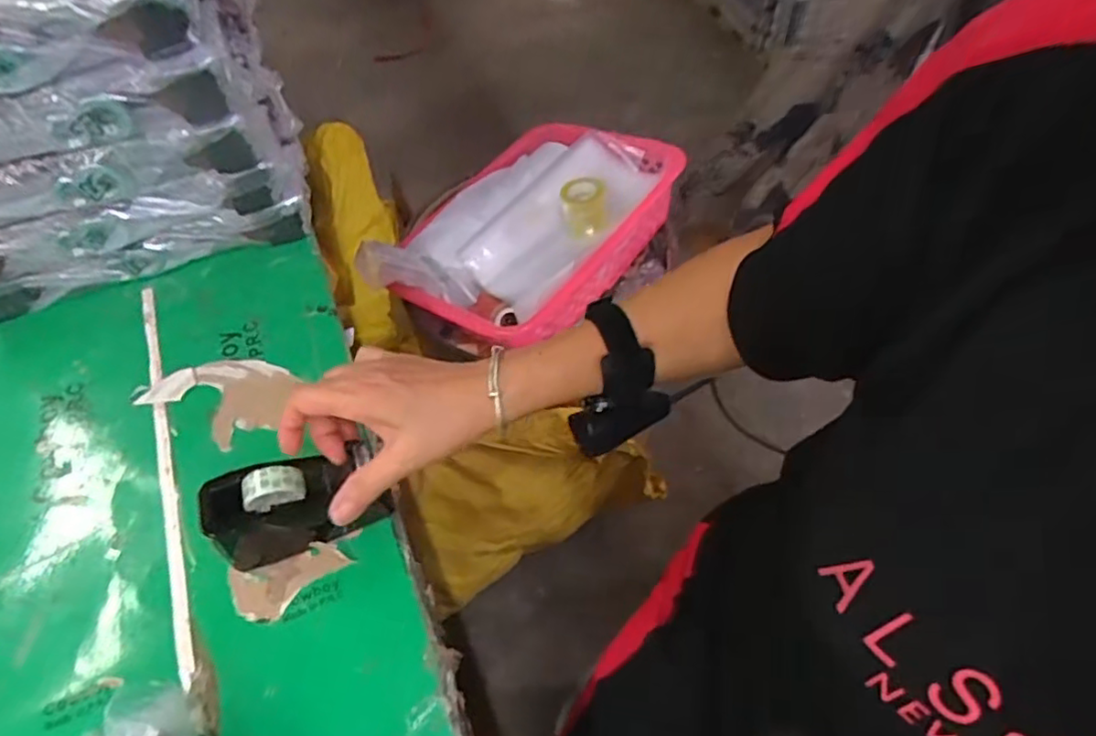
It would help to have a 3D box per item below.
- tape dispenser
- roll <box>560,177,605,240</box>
[{"bbox_3d":[-0.175,0.092,0.444,0.111,0.071,0.043,-19,58,-11],"label":"tape dispenser"},{"bbox_3d":[0.043,-0.189,0.772,0.053,0.061,0.053,-3,57,1],"label":"roll"}]

